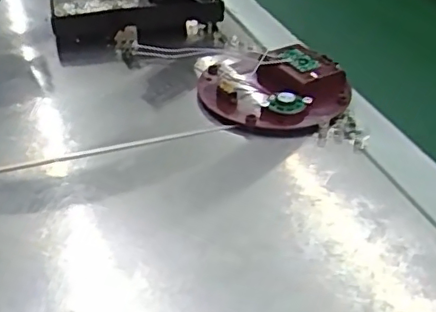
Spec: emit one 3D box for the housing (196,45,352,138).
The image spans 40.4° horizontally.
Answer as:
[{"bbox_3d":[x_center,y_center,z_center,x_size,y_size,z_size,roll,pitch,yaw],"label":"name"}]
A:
[{"bbox_3d":[0.047,-0.054,0.477,0.120,0.028,0.095,-6,37,-9],"label":"housing"}]

